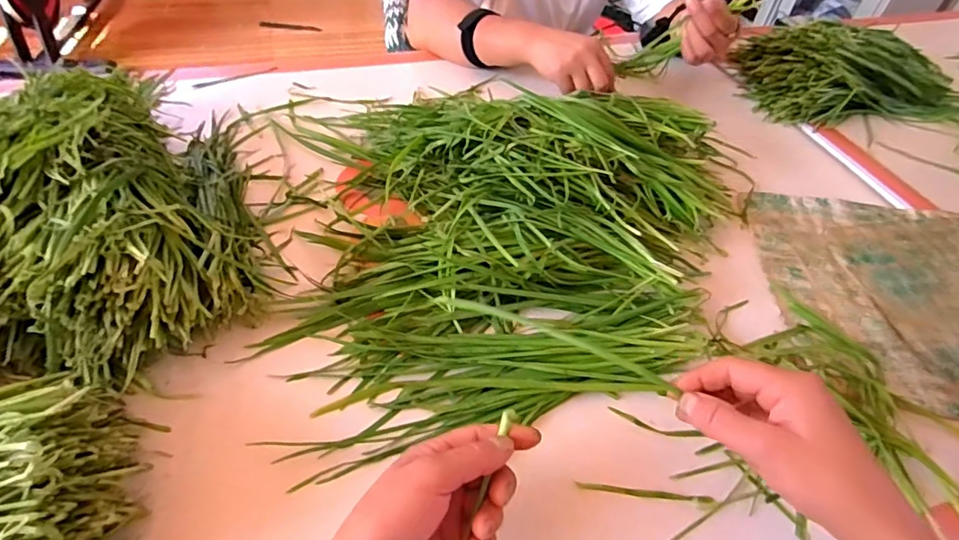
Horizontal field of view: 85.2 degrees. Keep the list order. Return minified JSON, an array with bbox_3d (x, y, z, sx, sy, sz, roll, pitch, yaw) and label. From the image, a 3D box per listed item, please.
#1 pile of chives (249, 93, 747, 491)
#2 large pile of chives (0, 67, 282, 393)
[{"bbox_3d":[0.061,-0.062,0.519,0.481,0.078,0.410,-5,50,-9],"label":"pile of chives"},{"bbox_3d":[-0.382,-0.060,0.450,0.372,0.123,0.357,-14,52,-17],"label":"large pile of chives"}]

